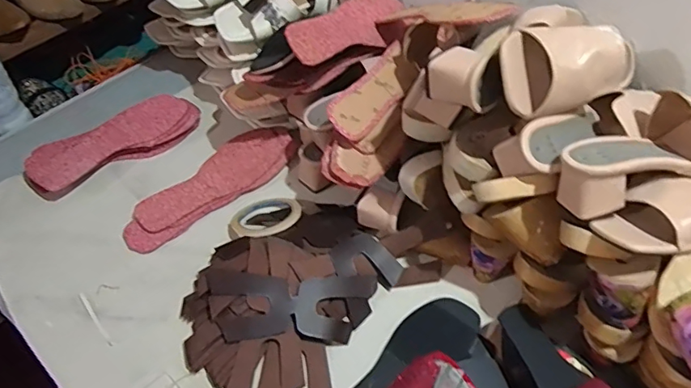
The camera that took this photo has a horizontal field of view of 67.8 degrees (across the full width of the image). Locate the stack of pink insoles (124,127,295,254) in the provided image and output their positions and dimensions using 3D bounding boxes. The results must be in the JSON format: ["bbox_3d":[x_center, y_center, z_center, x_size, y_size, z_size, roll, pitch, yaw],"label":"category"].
[{"bbox_3d":[-0.198,-0.015,0.775,0.088,0.024,0.286,39,62,24],"label":"stack of pink insoles"}]

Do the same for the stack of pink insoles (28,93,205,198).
[{"bbox_3d":[-0.362,-0.084,0.810,0.264,0.039,0.089,-29,59,-20],"label":"stack of pink insoles"}]

